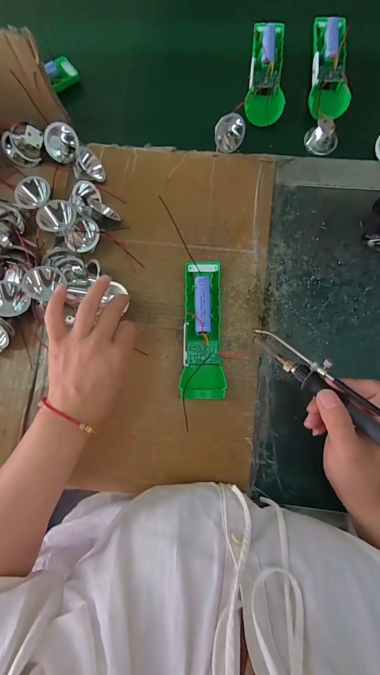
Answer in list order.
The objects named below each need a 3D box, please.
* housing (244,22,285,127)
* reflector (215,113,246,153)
[{"bbox_3d":[0.105,-0.354,0.411,0.050,0.037,0.151,8,82,5],"label":"housing"},{"bbox_3d":[0.056,-0.281,0.416,0.044,0.025,0.044,26,125,22],"label":"reflector"}]

